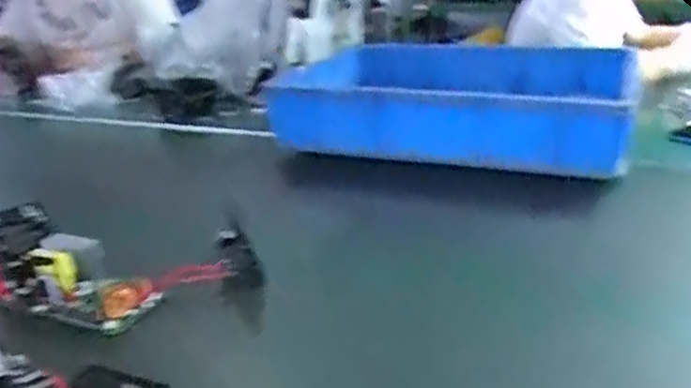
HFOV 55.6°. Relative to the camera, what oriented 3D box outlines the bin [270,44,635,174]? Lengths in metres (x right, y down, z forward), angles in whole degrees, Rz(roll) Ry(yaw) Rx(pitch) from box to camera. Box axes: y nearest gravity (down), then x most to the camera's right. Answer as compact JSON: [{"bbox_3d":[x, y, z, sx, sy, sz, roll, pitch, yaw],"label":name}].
[{"bbox_3d":[0.184,-0.151,1.150,0.554,0.148,0.371,4,23,19],"label":"bin"}]

